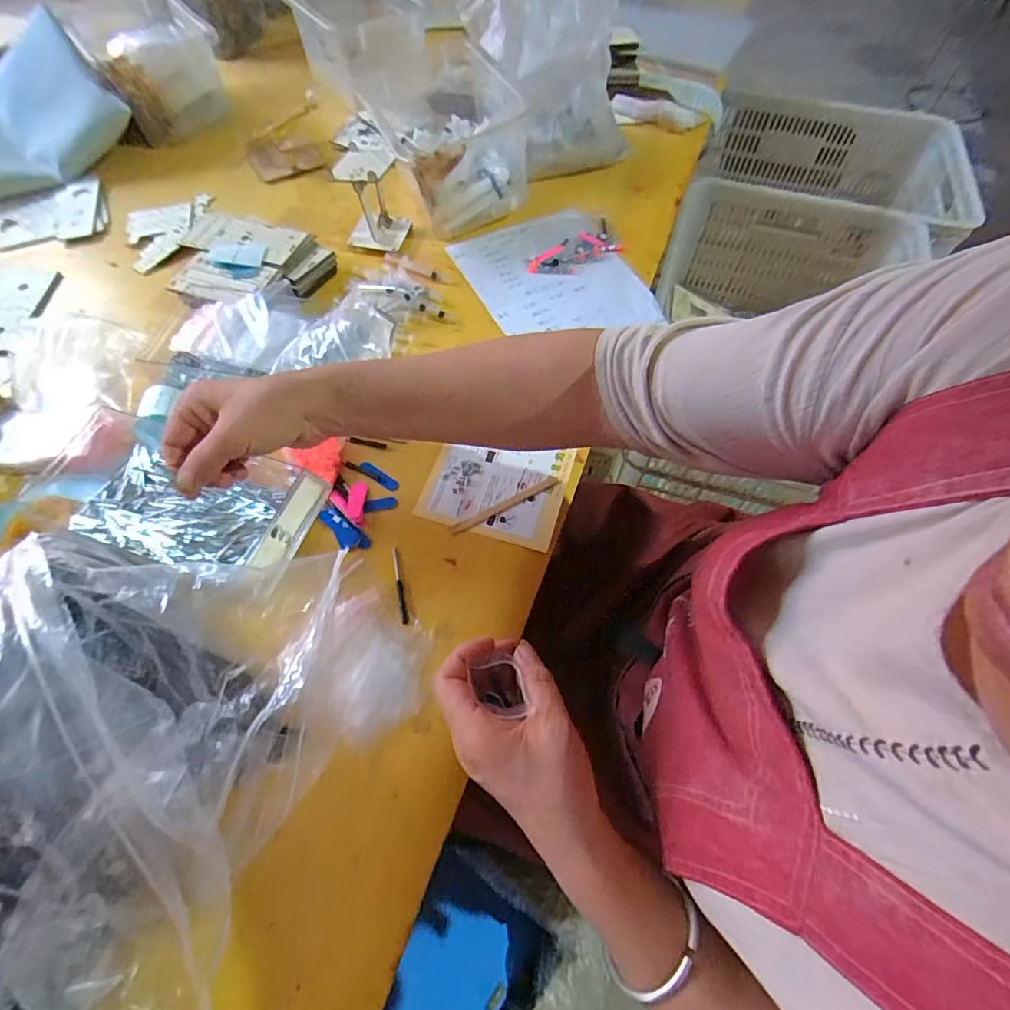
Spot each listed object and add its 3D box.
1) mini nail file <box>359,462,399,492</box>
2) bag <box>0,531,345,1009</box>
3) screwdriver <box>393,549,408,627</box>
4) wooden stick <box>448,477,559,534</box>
[{"bbox_3d":[-0.130,-0.030,0.531,0.048,0.004,0.012,34,67,16],"label":"mini nail file"},{"bbox_3d":[-0.288,0.222,0.300,0.261,0.162,0.399,12,62,6],"label":"bag"},{"bbox_3d":[-0.097,0.073,0.471,0.006,0.004,0.077,-12,63,-7],"label":"screwdriver"},{"bbox_3d":[0.000,-0.001,0.514,0.121,0.004,0.011,-26,65,-14],"label":"wooden stick"}]

